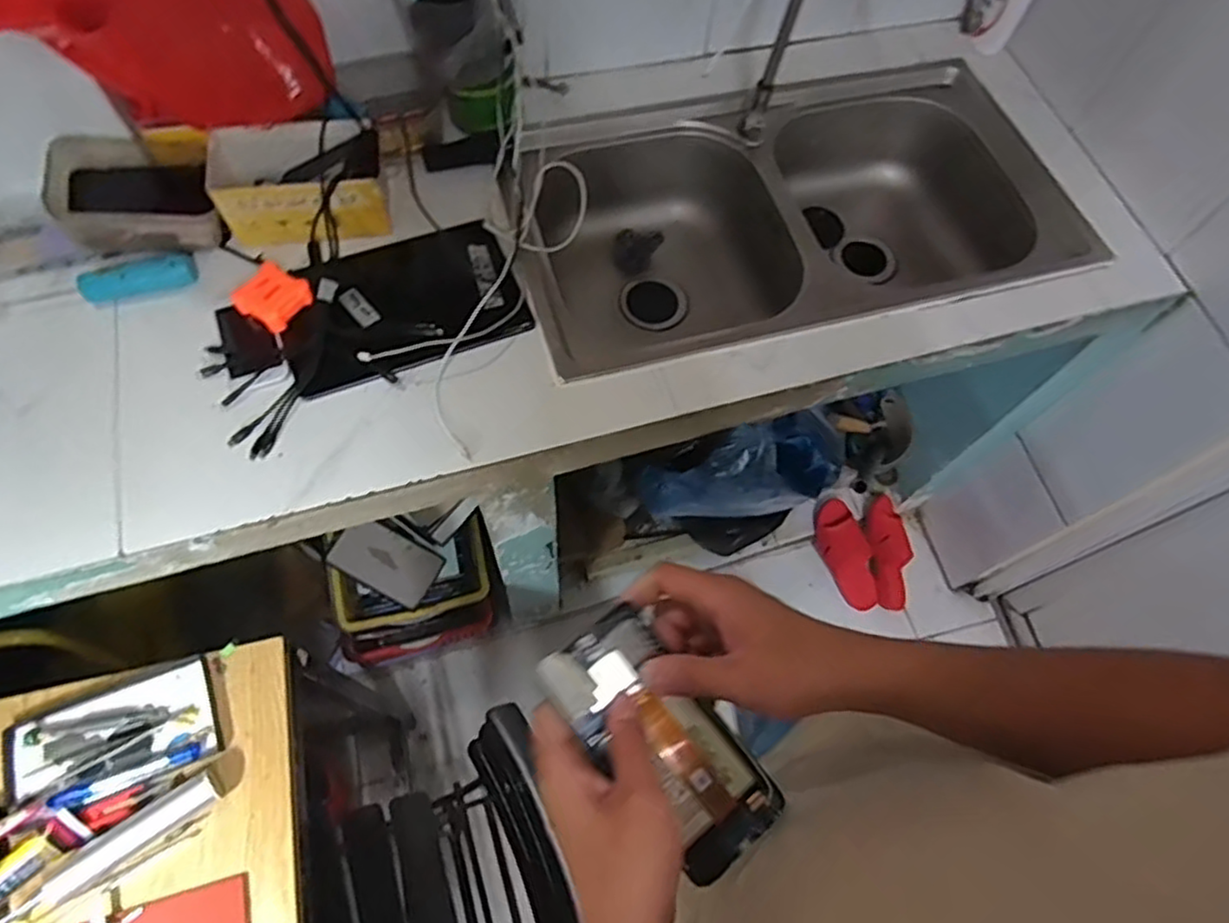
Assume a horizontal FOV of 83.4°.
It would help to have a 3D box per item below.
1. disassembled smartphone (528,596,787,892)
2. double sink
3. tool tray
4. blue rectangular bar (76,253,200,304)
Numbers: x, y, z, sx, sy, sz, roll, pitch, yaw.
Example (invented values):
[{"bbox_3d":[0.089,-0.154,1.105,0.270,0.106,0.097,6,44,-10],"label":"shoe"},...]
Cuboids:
[{"bbox_3d":[0.030,0.165,0.411,0.072,0.013,0.161,-41,89,-20],"label":"disassembled smartphone"},{"bbox_3d":[0.230,-0.339,1.033,0.738,0.205,0.401,-11,66,-9],"label":"double sink"},{"bbox_3d":[-0.502,0.288,0.691,0.191,0.031,0.126,-22,68,-13],"label":"tool tray"},{"bbox_3d":[-0.558,-0.215,0.809,0.119,0.036,0.032,-20,68,-12],"label":"blue rectangular bar"}]

